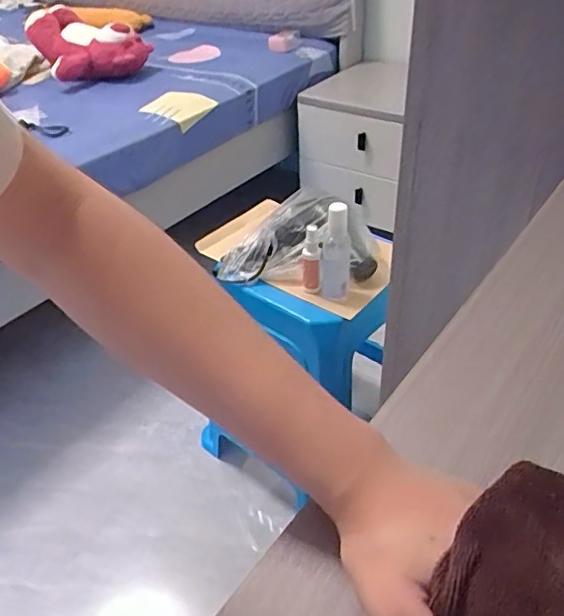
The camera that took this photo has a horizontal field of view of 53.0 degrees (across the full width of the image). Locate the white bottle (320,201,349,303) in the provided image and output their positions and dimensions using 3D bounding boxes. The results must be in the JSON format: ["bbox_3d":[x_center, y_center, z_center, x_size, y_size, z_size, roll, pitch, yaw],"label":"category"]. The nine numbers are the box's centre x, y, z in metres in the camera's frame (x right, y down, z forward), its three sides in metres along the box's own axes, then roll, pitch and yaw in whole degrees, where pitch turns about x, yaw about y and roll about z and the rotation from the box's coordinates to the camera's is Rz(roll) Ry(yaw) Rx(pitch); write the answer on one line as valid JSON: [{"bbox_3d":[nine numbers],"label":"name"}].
[{"bbox_3d":[0.083,-0.087,0.879,0.046,0.162,0.045,0,38,5],"label":"white bottle"}]

